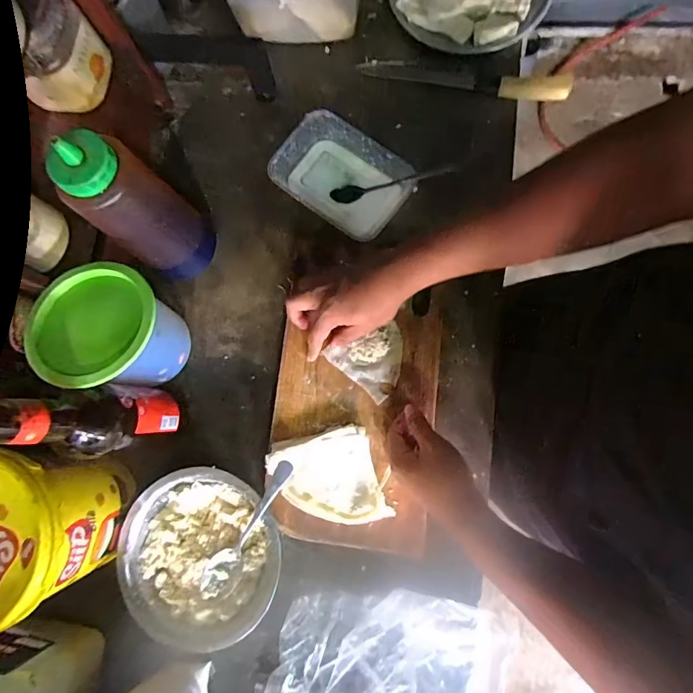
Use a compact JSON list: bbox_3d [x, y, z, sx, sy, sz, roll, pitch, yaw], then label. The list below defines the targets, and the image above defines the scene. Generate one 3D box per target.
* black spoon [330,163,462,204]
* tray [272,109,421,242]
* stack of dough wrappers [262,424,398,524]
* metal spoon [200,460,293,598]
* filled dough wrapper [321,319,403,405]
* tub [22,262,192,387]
[{"bbox_3d":[0.058,-0.208,0.552,0.165,0.011,0.022,-6,76,21],"label":"black spoon"},{"bbox_3d":[-0.007,-0.219,0.563,0.168,0.035,0.117,33,86,10],"label":"tray"},{"bbox_3d":[-0.019,0.151,0.496,0.121,0.017,0.108,-16,80,3],"label":"stack of dough wrappers"},{"bbox_3d":[-0.110,0.199,0.483,0.026,0.027,0.168,32,94,7],"label":"metal spoon"},{"bbox_3d":[0.034,0.008,0.523,0.088,0.017,0.085,40,81,8],"label":"filled dough wrapper"},{"bbox_3d":[-0.248,-0.010,0.481,0.103,0.142,0.121,10,82,8],"label":"tub"}]

